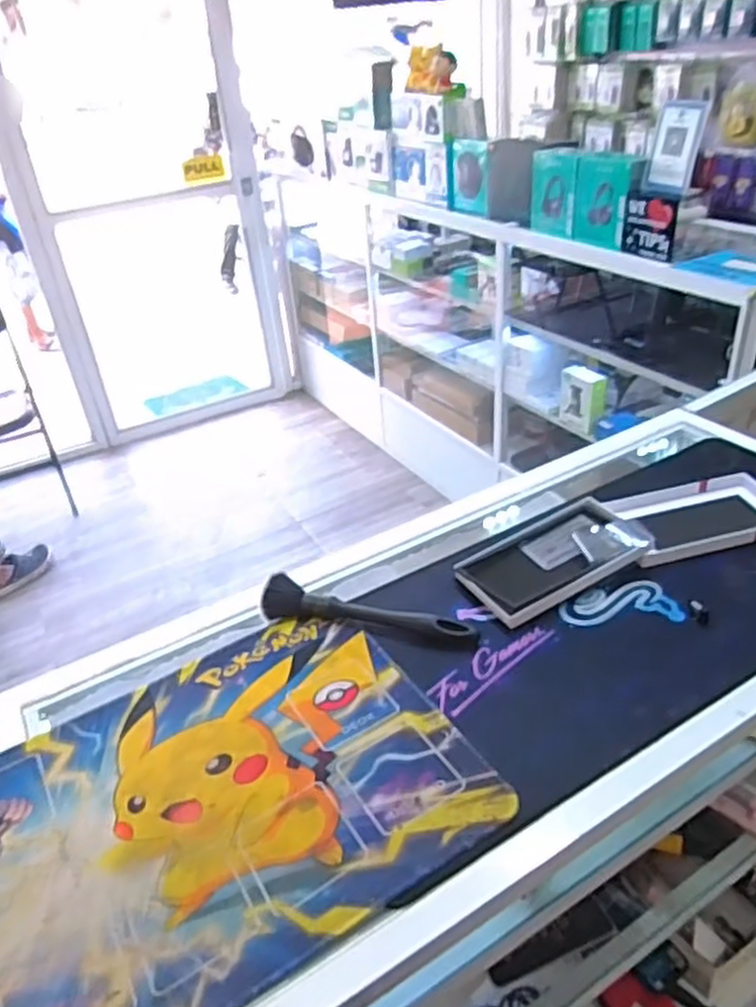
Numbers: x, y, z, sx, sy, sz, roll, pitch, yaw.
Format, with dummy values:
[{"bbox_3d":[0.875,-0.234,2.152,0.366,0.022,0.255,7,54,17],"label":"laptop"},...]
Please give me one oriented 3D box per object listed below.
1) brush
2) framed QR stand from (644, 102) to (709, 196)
[{"bbox_3d":[-0.010,0.107,0.712,0.213,0.027,0.041,7,35,18],"label":"brush"},{"bbox_3d":[0.632,-0.759,1.564,0.023,0.170,0.104,-21,36,-34],"label":"framed QR stand"}]

